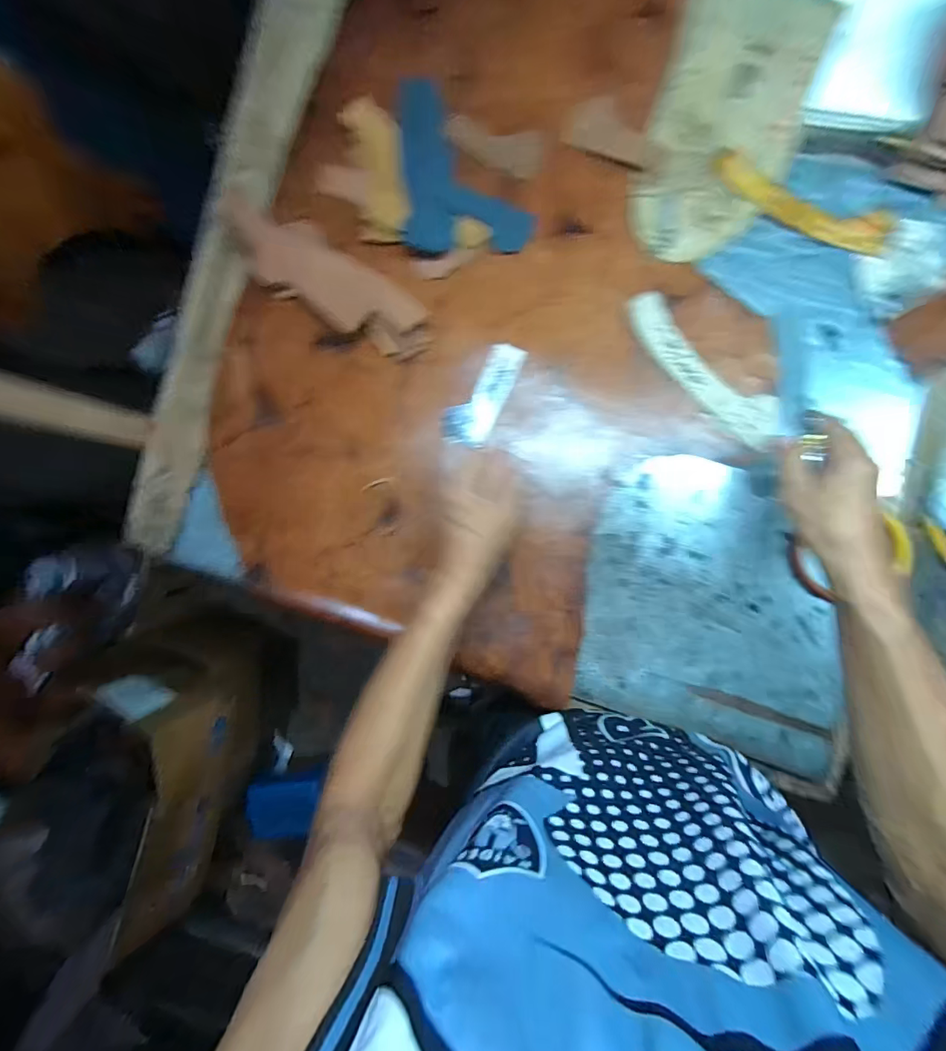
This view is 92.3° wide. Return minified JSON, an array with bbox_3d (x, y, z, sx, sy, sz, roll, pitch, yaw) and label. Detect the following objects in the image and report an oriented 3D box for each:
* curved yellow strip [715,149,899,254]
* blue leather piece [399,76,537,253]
[{"bbox_3d":[0.340,-0.336,0.476,0.188,0.008,0.041,27,93,5],"label":"curved yellow strip"},{"bbox_3d":[-0.009,-0.413,0.523,0.143,0.011,0.197,-2,88,-2],"label":"blue leather piece"}]

